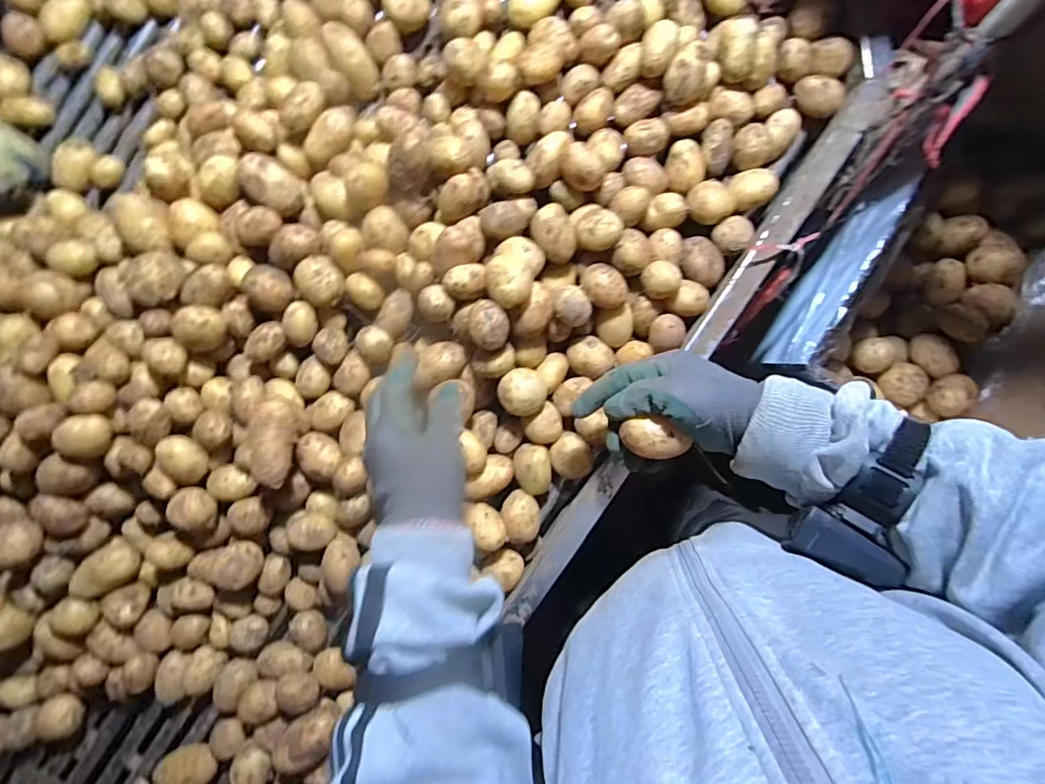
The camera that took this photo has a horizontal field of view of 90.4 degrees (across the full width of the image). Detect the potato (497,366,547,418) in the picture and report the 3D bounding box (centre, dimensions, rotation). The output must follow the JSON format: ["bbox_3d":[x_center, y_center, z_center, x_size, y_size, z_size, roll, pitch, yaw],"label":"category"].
[{"bbox_3d":[0.001,-0.001,0.538,0.048,0.038,0.047,0,91,8],"label":"potato"}]

